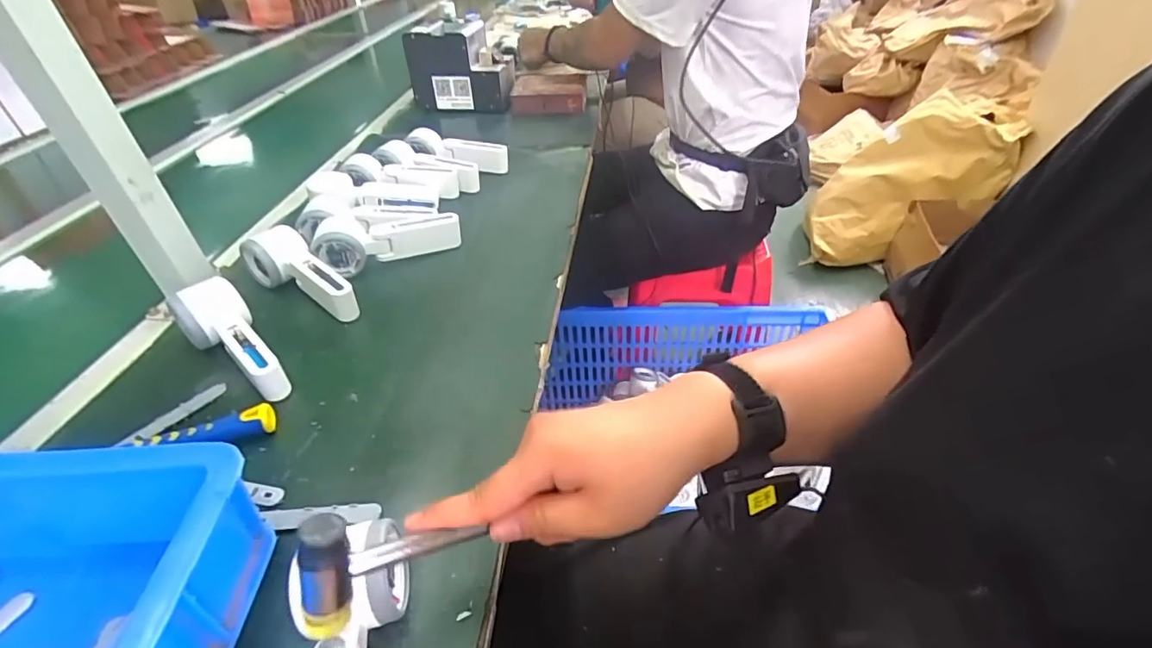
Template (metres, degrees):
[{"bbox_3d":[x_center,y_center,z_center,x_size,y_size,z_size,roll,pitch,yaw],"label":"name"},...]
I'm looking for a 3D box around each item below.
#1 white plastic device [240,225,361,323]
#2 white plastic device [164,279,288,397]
[{"bbox_3d":[-0.299,-0.049,0.579,0.151,0.063,0.058,31,48,31],"label":"white plastic device"},{"bbox_3d":[-0.318,0.017,0.495,0.055,0.056,0.153,-32,50,-33],"label":"white plastic device"}]

